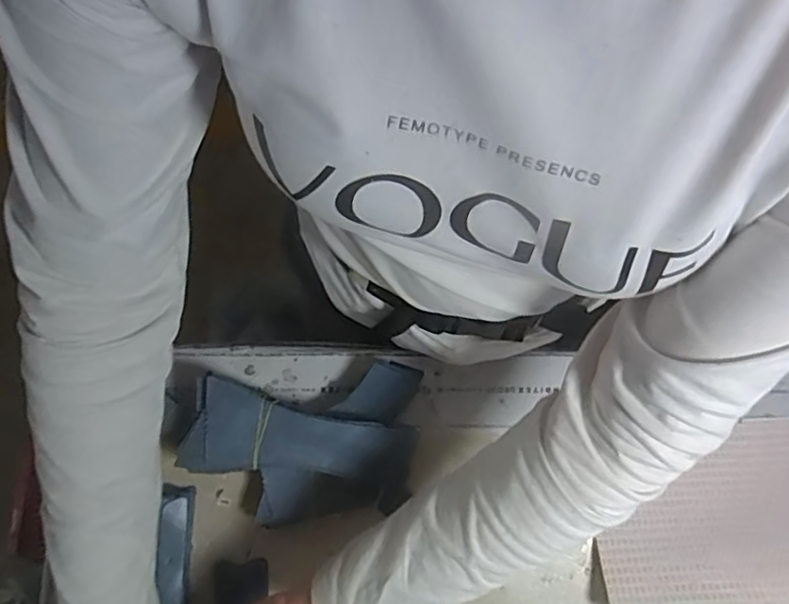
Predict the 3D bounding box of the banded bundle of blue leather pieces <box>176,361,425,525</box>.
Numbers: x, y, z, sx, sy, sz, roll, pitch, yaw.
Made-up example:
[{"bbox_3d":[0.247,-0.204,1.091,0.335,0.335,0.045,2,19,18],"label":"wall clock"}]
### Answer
[{"bbox_3d":[-0.069,0.111,0.478,0.170,0.056,0.113,-4,79,-2],"label":"banded bundle of blue leather pieces"}]

